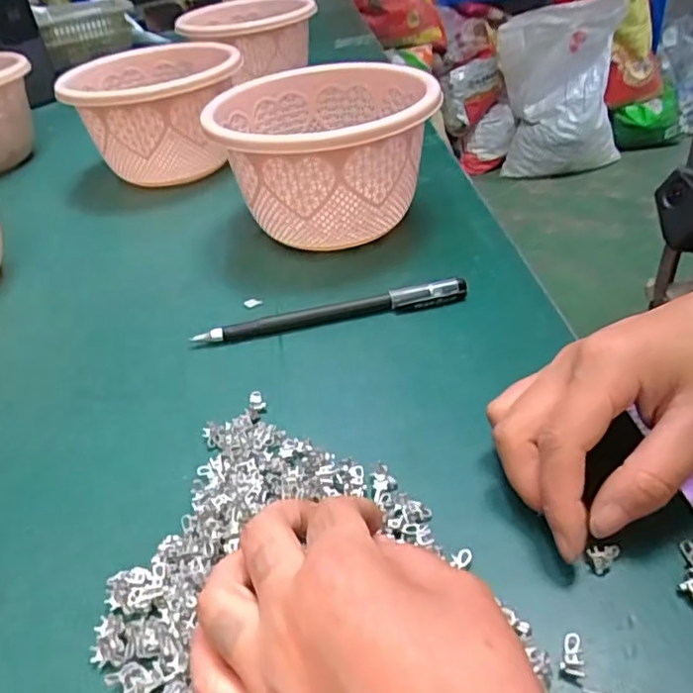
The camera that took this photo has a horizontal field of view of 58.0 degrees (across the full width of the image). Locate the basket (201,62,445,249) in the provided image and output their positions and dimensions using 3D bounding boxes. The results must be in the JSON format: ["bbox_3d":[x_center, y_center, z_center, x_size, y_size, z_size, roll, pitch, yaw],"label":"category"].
[{"bbox_3d":[-0.011,-0.121,0.417,0.136,0.090,0.140,-4,37,3],"label":"basket"}]

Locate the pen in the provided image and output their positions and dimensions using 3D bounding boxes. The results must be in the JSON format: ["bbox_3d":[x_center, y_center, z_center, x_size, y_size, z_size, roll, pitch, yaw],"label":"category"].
[{"bbox_3d":[-0.007,-0.019,0.350,0.150,0.012,0.010,-10,37,-4],"label":"pen"}]

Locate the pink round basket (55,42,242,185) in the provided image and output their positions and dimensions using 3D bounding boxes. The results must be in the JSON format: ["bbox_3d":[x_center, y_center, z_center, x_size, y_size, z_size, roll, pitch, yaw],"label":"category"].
[{"bbox_3d":[-0.156,-0.194,0.533,0.132,0.086,0.141,-15,38,-11],"label":"pink round basket"}]

